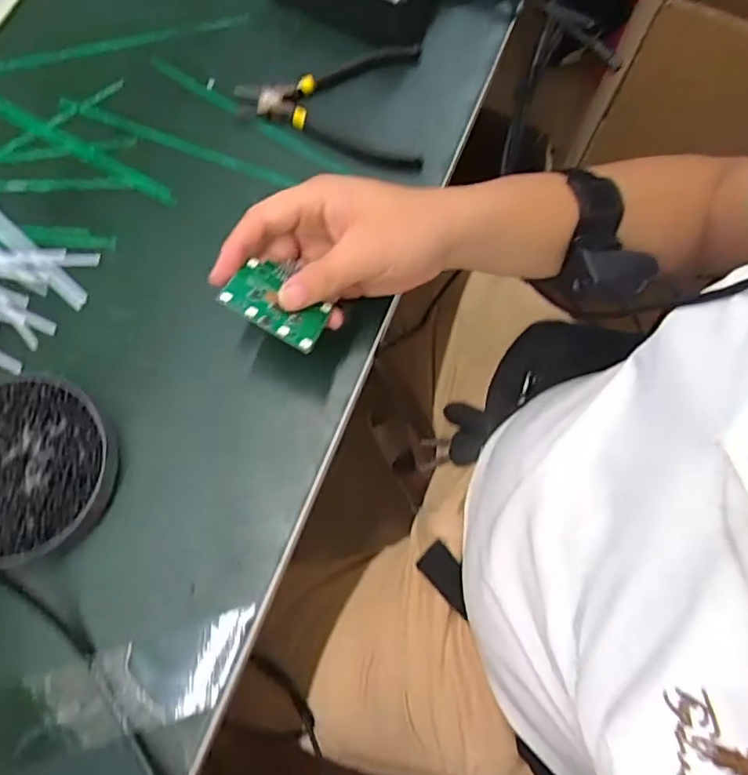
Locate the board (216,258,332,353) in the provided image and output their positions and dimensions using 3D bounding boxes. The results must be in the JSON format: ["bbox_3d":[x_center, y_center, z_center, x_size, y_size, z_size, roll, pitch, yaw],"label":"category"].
[{"bbox_3d":[-0.056,-0.052,0.349,0.059,0.006,0.051,27,47,-7],"label":"board"}]

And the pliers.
[{"bbox_3d":[-0.035,-0.221,0.458,0.142,0.009,0.113,1,72,0],"label":"pliers"}]

